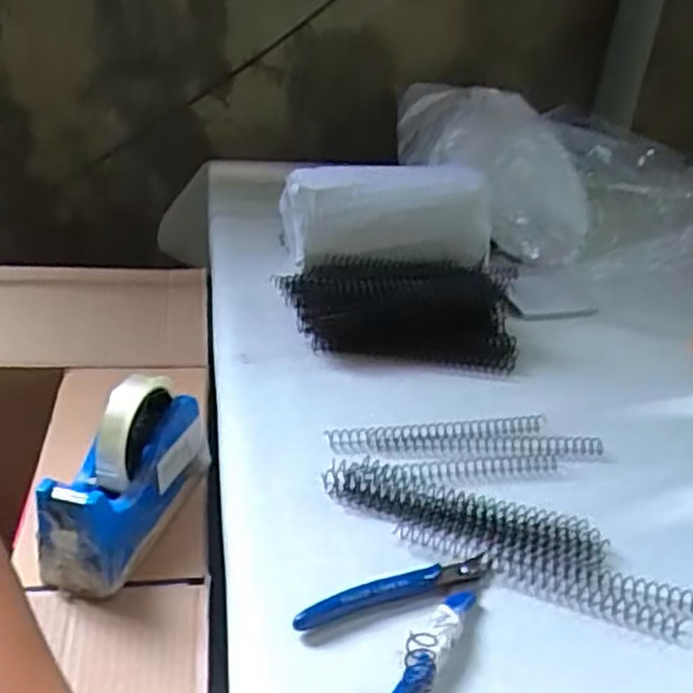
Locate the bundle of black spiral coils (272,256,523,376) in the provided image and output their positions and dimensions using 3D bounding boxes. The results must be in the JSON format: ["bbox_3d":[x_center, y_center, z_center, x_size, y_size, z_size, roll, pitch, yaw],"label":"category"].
[{"bbox_3d":[0.048,-0.032,0.636,0.202,0.047,0.114,2,32,-6],"label":"bundle of black spiral coils"}]

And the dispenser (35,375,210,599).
[{"bbox_3d":[-0.166,0.094,0.564,0.058,0.110,0.165,13,33,14],"label":"dispenser"}]

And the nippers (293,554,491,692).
[{"bbox_3d":[0.036,0.138,0.390,0.114,0.012,0.070,-24,43,-38],"label":"nippers"}]

